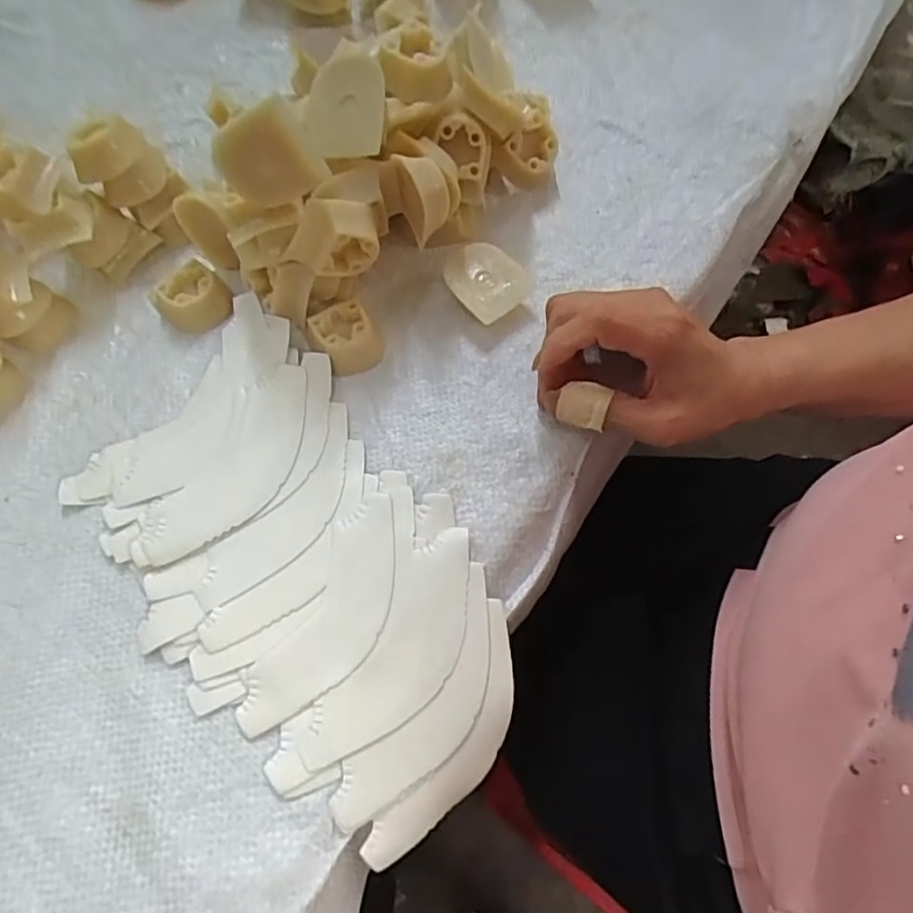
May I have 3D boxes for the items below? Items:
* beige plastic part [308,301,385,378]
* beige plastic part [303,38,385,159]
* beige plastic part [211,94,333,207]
[{"bbox_3d":[-0.060,-0.065,0.334,0.031,0.019,0.039,-30,69,-10],"label":"beige plastic part"},{"bbox_3d":[-0.053,-0.166,0.285,0.038,0.006,0.046,-1,107,6],"label":"beige plastic part"},{"bbox_3d":[-0.083,-0.133,0.267,0.047,0.046,0.009,-4,68,-1],"label":"beige plastic part"}]

